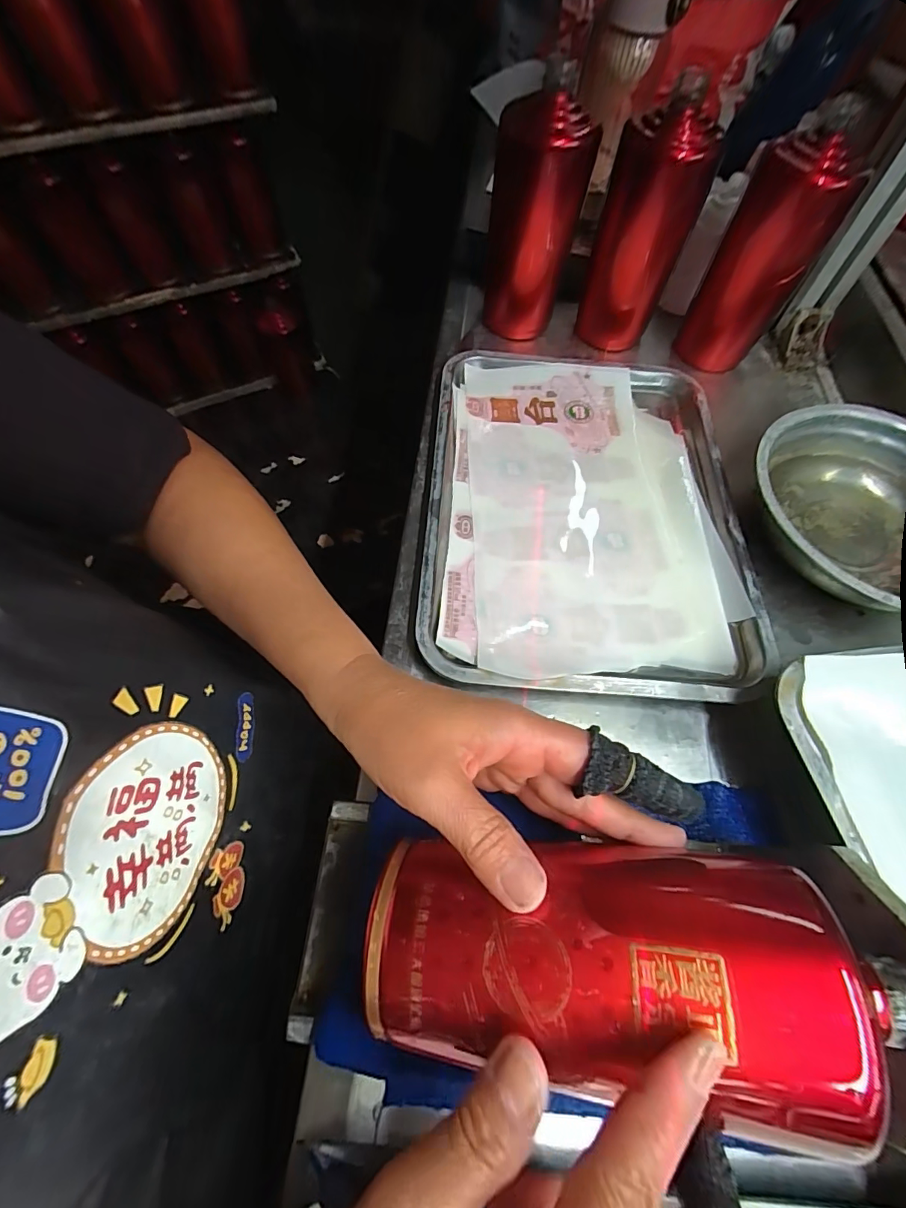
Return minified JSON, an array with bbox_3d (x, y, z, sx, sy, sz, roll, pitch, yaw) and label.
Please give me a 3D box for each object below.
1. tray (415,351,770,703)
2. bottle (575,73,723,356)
[{"bbox_3d":[0.112,-0.093,0.391,0.259,0.022,0.339,4,63,-1],"label":"tray"},{"bbox_3d":[0.181,-0.359,0.440,0.082,0.166,0.072,16,63,5],"label":"bottle"}]

